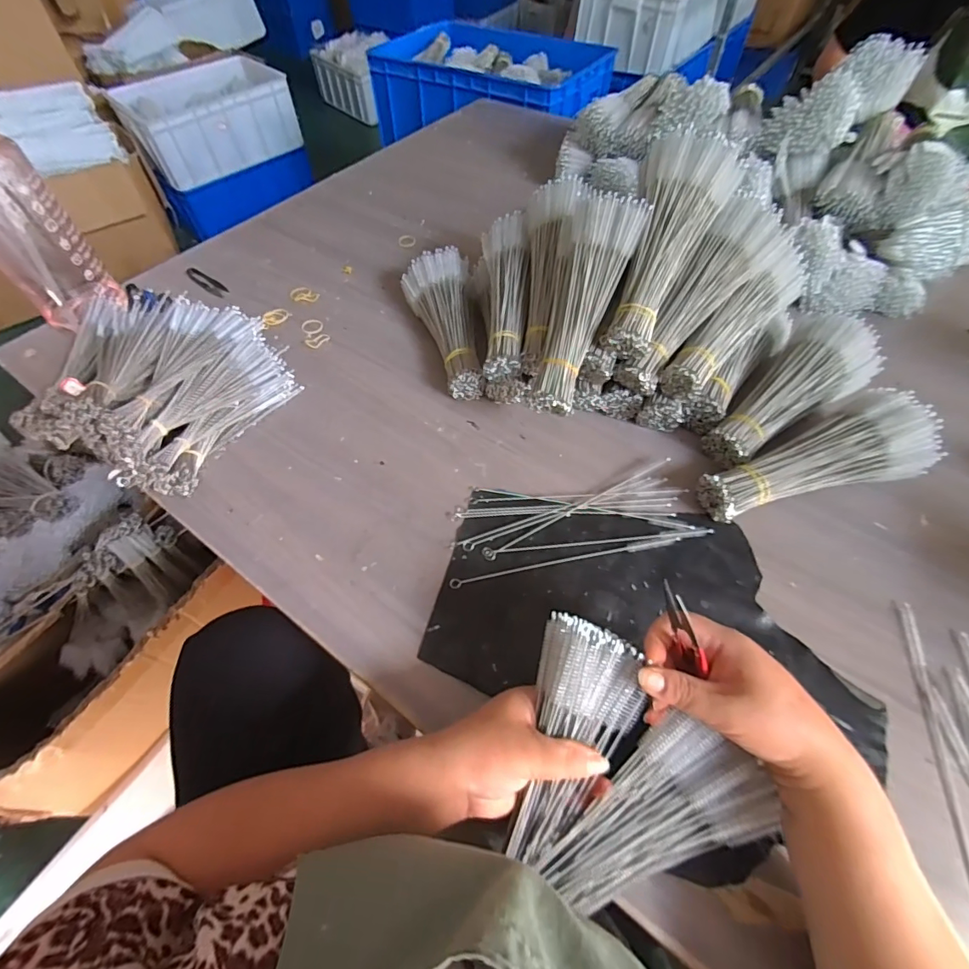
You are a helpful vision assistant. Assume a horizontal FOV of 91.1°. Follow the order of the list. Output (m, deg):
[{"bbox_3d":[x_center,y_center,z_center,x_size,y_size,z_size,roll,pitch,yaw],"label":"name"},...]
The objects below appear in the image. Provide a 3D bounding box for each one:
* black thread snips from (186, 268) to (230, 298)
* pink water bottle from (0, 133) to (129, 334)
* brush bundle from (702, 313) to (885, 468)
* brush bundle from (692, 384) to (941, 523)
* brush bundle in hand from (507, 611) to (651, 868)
[{"bbox_3d":[-0.456,-0.333,0.783,0.103,0.009,0.027,34,63,22],"label":"black thread snips"},{"bbox_3d":[-0.611,-0.334,0.614,0.128,0.266,0.086,-37,63,-22],"label":"pink water bottle"},{"bbox_3d":[0.354,-0.105,0.543,0.226,0.070,0.094,-39,64,-21],"label":"brush bundle"},{"bbox_3d":[0.346,-0.017,0.492,0.230,0.076,0.089,-21,59,-11],"label":"brush bundle"},{"bbox_3d":[0.065,0.183,0.339,0.072,0.030,0.171,13,92,10],"label":"brush bundle in hand"}]

